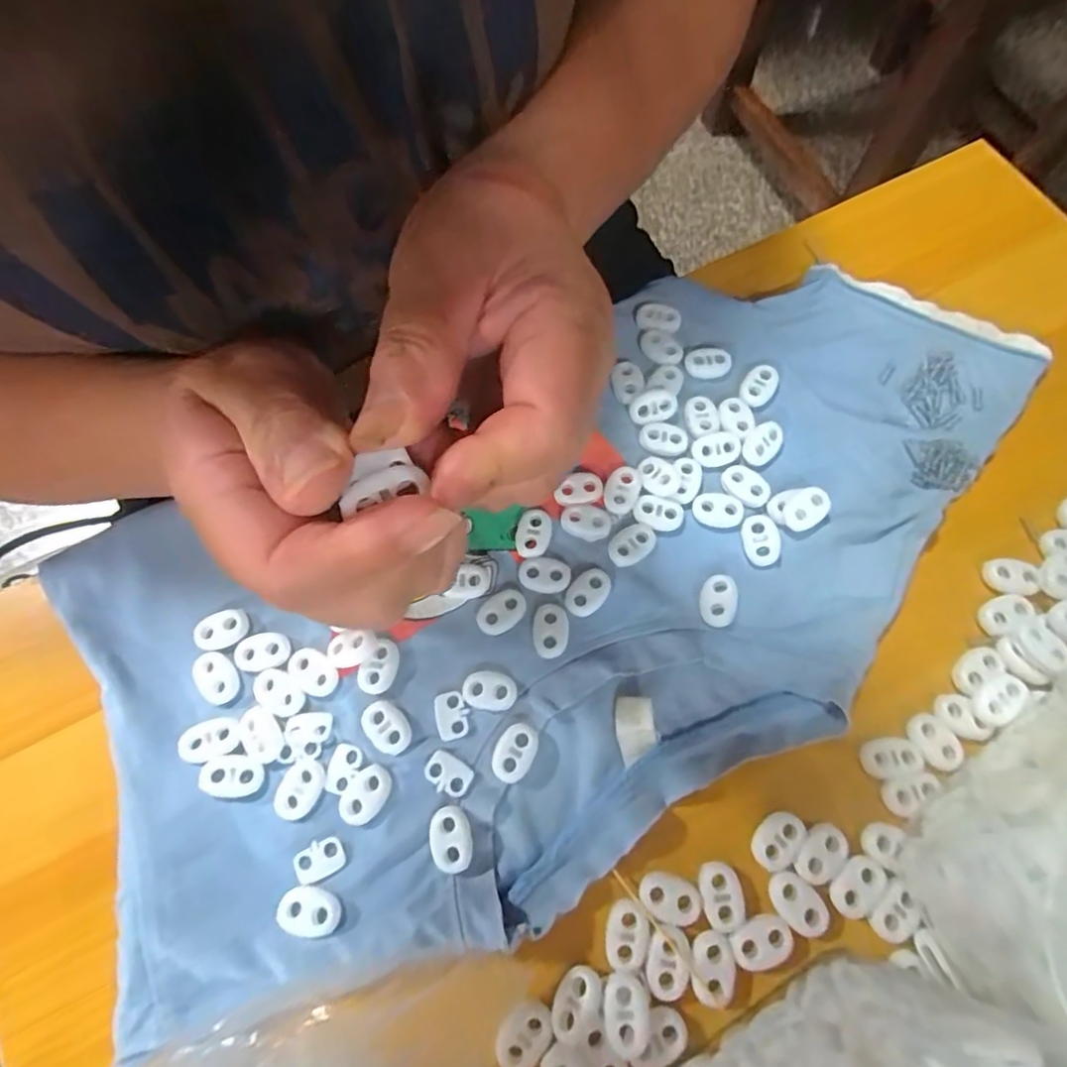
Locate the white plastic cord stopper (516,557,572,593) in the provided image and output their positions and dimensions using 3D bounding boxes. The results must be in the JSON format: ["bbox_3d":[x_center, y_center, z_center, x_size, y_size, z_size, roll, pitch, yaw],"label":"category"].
[{"bbox_3d":[0.005,0.018,0.249,0.022,0.004,0.015,1,71,2],"label":"white plastic cord stopper"}]

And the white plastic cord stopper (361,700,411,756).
[{"bbox_3d":[-0.059,0.078,0.231,0.022,0.005,0.014,41,77,14],"label":"white plastic cord stopper"}]

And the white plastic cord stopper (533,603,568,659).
[{"bbox_3d":[0.007,0.040,0.240,0.014,0.004,0.022,-1,71,1],"label":"white plastic cord stopper"}]

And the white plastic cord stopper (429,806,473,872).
[{"bbox_3d":[-0.031,0.114,0.216,0.015,0.004,0.022,-16,71,-4],"label":"white plastic cord stopper"}]

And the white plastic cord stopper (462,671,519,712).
[{"bbox_3d":[-0.018,0.064,0.235,0.022,0.006,0.015,4,71,3],"label":"white plastic cord stopper"}]

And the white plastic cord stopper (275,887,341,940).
[{"bbox_3d":[-0.082,0.137,0.209,0.023,0.004,0.015,7,71,4],"label":"white plastic cord stopper"}]

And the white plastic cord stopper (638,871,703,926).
[{"bbox_3d":[0.050,0.133,0.209,0.022,0.004,0.014,16,72,7],"label":"white plastic cord stopper"}]

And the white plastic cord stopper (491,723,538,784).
[{"bbox_3d":[-0.007,0.087,0.227,0.015,0.005,0.022,24,73,10],"label":"white plastic cord stopper"}]

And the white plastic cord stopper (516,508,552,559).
[{"bbox_3d":[0.000,0.000,0.255,0.014,0.004,0.022,7,71,4],"label":"white plastic cord stopper"}]

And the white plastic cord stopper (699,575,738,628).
[{"bbox_3d":[0.078,0.028,0.242,0.015,0.004,0.022,0,70,20],"label":"white plastic cord stopper"}]

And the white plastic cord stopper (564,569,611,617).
[{"bbox_3d":[0.023,0.025,0.245,0.015,0.004,0.022,39,76,14],"label":"white plastic cord stopper"}]

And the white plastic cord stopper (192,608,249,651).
[{"bbox_3d":[-0.133,0.041,0.245,0.022,0.005,0.016,-16,71,-4],"label":"white plastic cord stopper"}]

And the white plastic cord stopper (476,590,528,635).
[{"bbox_3d":[-0.014,0.034,0.246,0.022,0.004,0.015,-34,73,-9],"label":"white plastic cord stopper"}]

